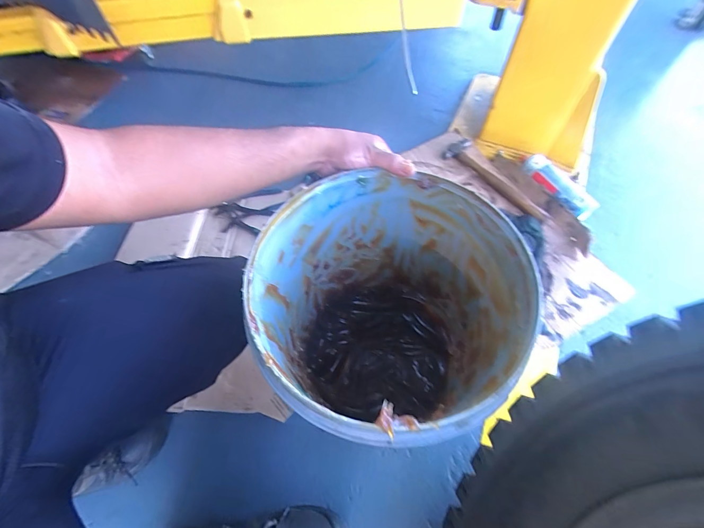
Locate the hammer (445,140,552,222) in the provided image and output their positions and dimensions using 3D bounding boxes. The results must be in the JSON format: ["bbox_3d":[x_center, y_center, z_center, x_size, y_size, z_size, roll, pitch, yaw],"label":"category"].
[{"bbox_3d":[0.396,-0.235,0.871,0.091,0.026,0.324,-30,62,-16],"label":"hammer"}]

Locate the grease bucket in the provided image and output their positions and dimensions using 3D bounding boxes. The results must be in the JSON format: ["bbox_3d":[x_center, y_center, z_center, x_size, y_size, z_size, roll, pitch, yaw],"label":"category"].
[{"bbox_3d":[0.044,0.097,0.477,0.289,0.352,0.295,-1,59,1],"label":"grease bucket"}]

